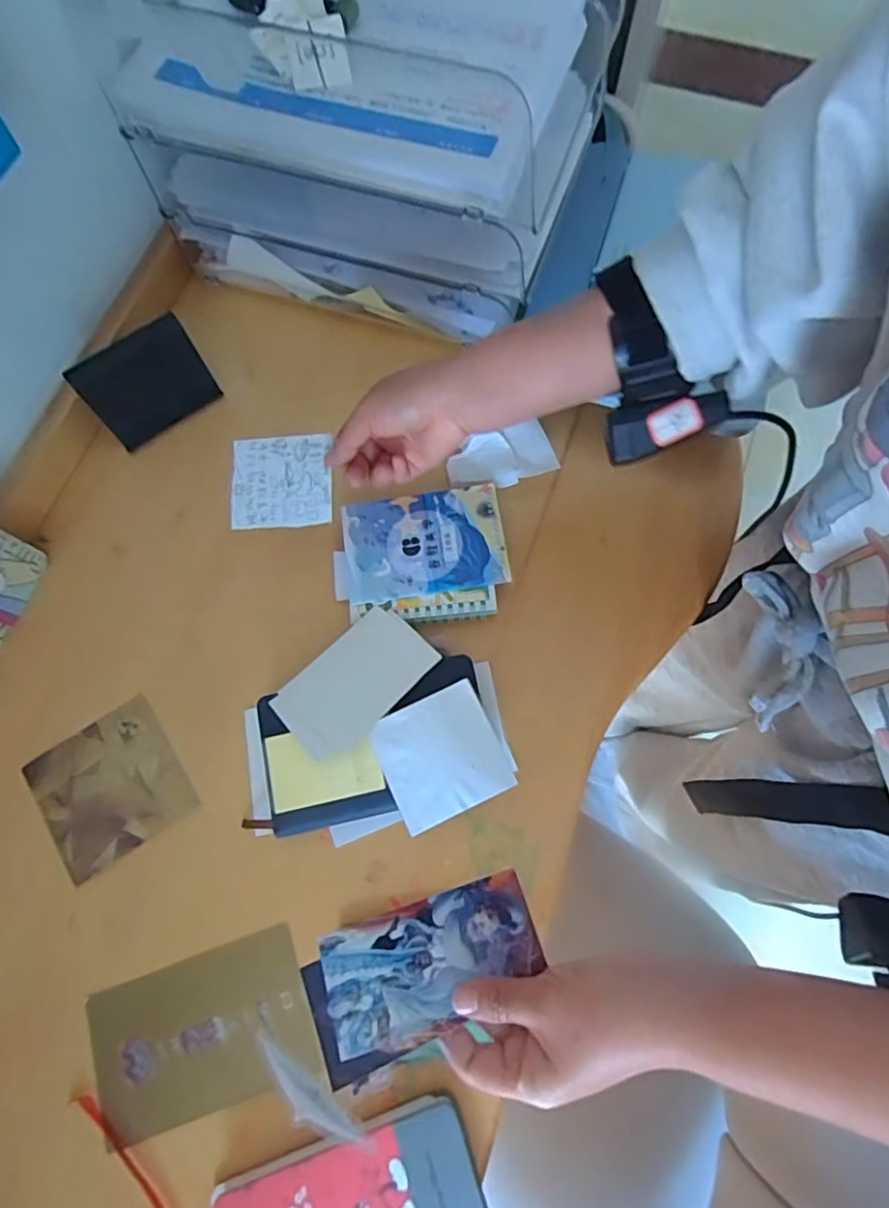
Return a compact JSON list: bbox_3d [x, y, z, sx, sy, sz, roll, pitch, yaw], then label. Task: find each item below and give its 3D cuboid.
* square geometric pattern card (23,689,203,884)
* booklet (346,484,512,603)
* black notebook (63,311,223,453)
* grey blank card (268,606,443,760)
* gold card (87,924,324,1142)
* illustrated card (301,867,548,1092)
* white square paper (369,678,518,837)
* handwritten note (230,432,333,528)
[{"bbox_3d":[-0.245,0.132,0.439,0.098,0.004,0.097,-33,74,-9],"label":"square geometric pattern card"},{"bbox_3d":[-0.016,-0.048,0.472,0.124,0.006,0.083,-9,74,1],"label":"booklet"},{"bbox_3d":[-0.246,-0.183,0.501,0.095,0.079,0.004,-36,57,-10],"label":"black notebook"},{"bbox_3d":[-0.063,0.054,0.430,0.068,0.007,0.110,38,67,25],"label":"grey blank card"},{"bbox_3d":[-0.158,0.278,0.391,0.137,0.008,0.087,-19,70,-5],"label":"gold card"},{"bbox_3d":[-0.010,0.189,0.318,0.121,0.004,0.061,-19,64,-15],"label":"illustrated card"},{"bbox_3d":[-0.002,0.102,0.410,0.079,0.009,0.078,-24,73,-7],"label":"white square paper"},{"bbox_3d":[-0.119,-0.089,0.436,0.076,0.004,0.064,-2,88,8],"label":"handwritten note"}]

